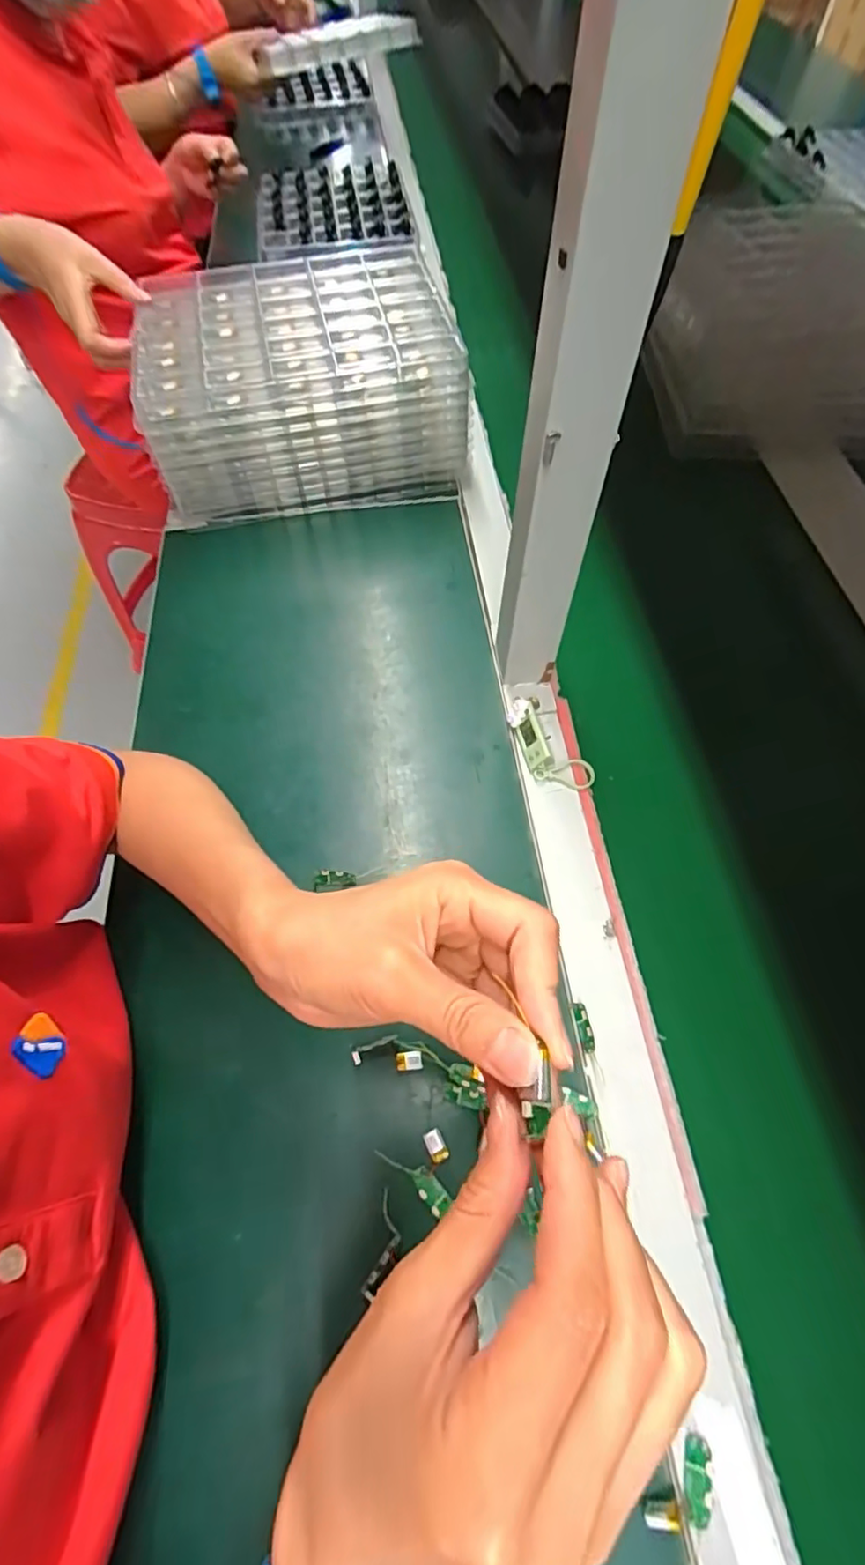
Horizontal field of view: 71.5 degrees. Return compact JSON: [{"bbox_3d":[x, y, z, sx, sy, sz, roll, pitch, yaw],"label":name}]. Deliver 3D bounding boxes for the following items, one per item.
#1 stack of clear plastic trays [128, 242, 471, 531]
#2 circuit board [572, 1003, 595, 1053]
[{"bbox_3d":[-0.129,-0.408,0.629,0.302,0.137,0.240,-10,61,-4],"label":"stack of clear plastic trays"},{"bbox_3d":[0.094,0.151,0.371,0.009,0.004,0.028,-7,61,-2],"label":"circuit board"}]

